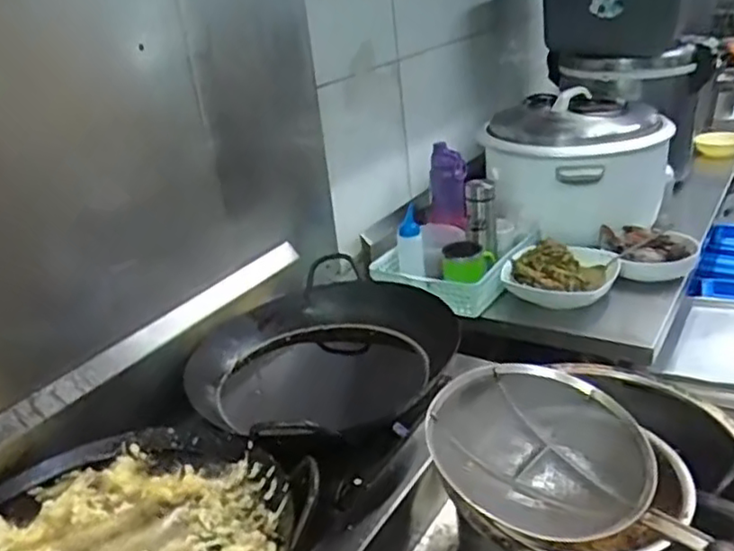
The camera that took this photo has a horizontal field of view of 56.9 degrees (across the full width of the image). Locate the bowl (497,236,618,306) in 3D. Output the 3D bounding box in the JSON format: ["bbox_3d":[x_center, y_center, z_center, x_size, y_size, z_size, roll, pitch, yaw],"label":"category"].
[{"bbox_3d":[0.403,-0.022,1.409,0.224,0.081,0.190,1,25,18],"label":"bowl"}]

